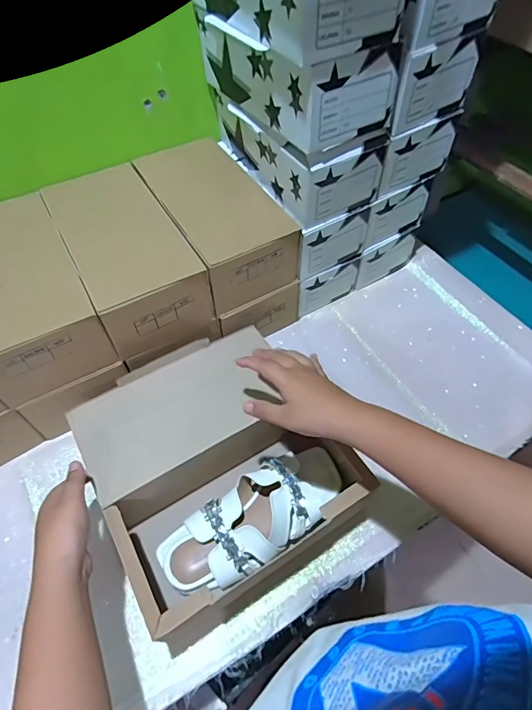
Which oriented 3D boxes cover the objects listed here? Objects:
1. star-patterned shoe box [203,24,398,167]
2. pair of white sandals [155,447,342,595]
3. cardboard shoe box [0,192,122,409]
[{"bbox_3d":[0.027,-0.354,0.528,0.129,0.104,0.251,-27,59,-18],"label":"star-patterned shoe box"},{"bbox_3d":[-0.010,0.195,0.510,0.232,0.065,0.092,-27,59,-18],"label":"pair of white sandals"},{"bbox_3d":[-0.310,-0.078,0.547,0.139,0.106,0.254,-26,58,-17],"label":"cardboard shoe box"}]

